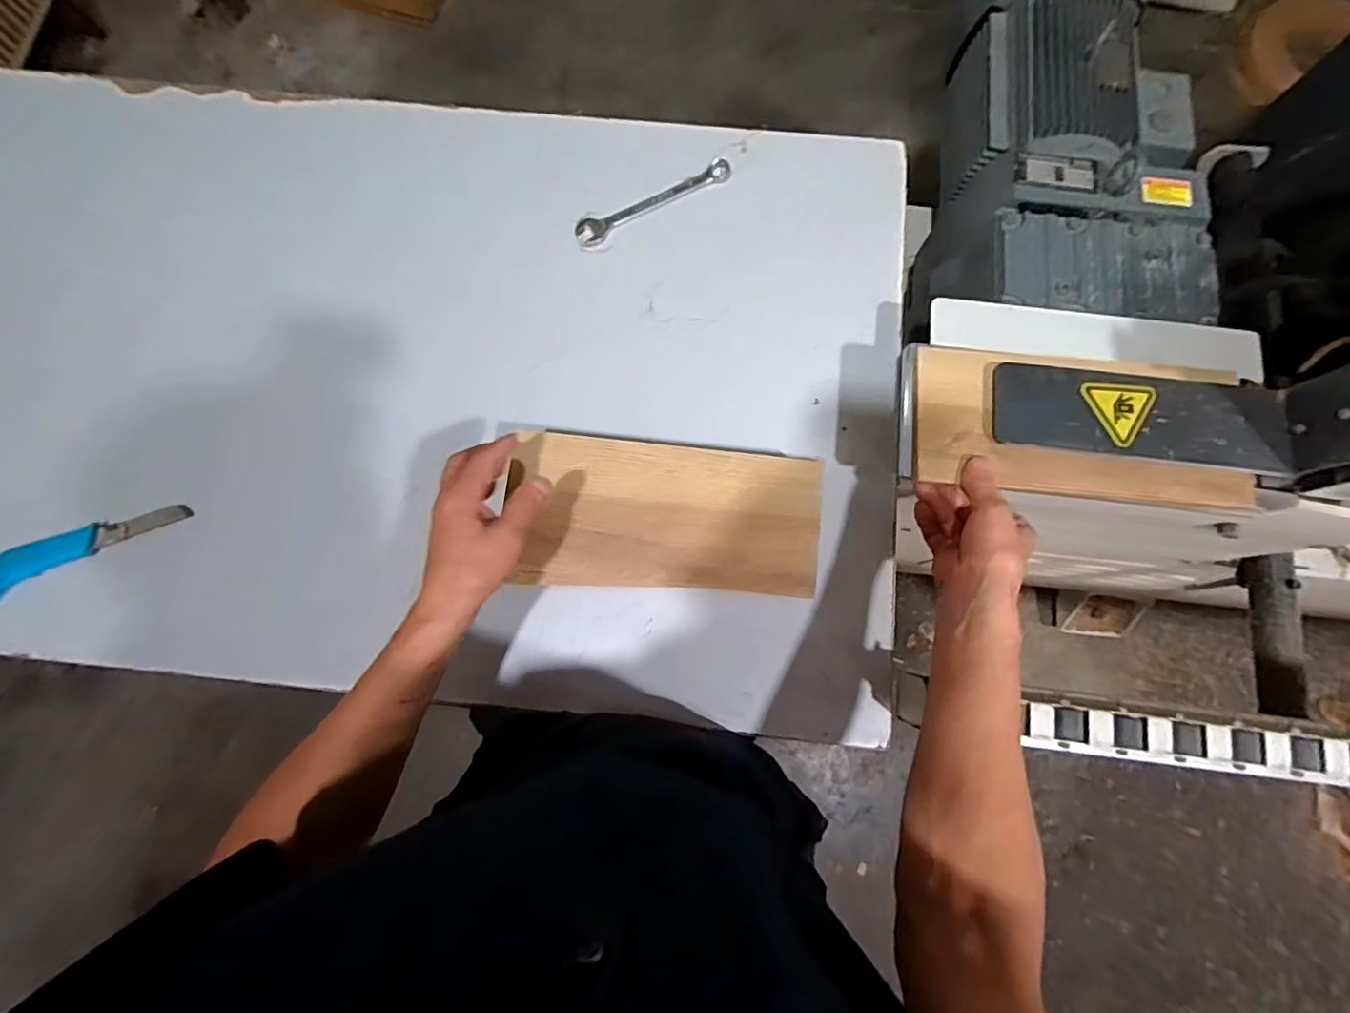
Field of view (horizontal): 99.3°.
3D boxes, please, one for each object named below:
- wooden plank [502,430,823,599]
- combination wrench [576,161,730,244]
[{"bbox_3d":[-0.011,0.010,0.544,0.285,0.021,0.139,5,79,1],"label":"wooden plank"},{"bbox_3d":[-0.024,-0.359,0.672,0.194,0.013,0.029,-28,81,-5],"label":"combination wrench"}]

